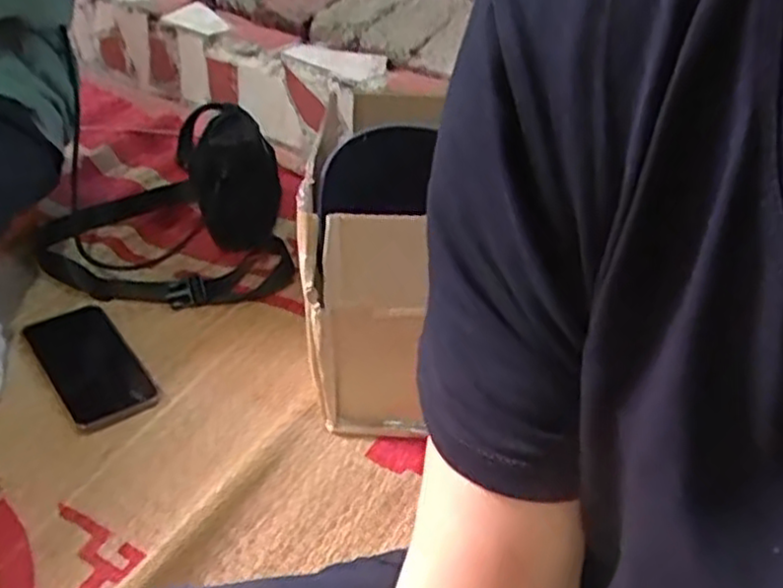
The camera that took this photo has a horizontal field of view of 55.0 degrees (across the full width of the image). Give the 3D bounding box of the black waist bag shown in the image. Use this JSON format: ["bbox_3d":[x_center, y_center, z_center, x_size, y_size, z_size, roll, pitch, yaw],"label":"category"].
[{"bbox_3d":[-0.247,-0.088,0.830,0.276,0.143,0.178,-8,40,-19],"label":"black waist bag"}]

